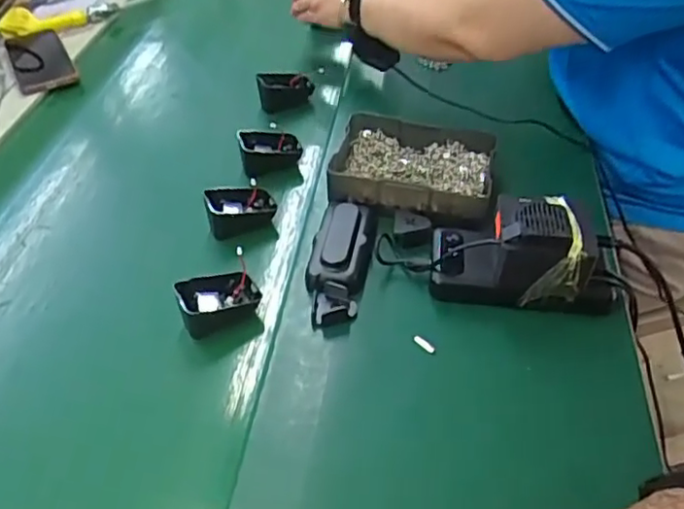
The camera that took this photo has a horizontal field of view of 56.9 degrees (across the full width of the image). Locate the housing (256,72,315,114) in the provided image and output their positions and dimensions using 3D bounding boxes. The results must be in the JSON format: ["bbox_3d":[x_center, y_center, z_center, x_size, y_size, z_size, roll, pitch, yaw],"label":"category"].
[{"bbox_3d":[-0.072,-0.210,0.800,0.067,0.051,0.035,-18,45,-15],"label":"housing"}]

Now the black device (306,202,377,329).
[{"bbox_3d":[-0.001,0.000,0.579,0.051,0.028,0.149,5,43,9],"label":"black device"}]

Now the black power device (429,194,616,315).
[{"bbox_3d":[0.156,-0.005,0.543,0.153,0.082,0.076,5,43,9],"label":"black power device"}]

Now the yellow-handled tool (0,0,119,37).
[{"bbox_3d":[-0.440,-0.374,0.975,0.176,0.050,0.032,-29,48,-25],"label":"yellow-handled tool"}]

